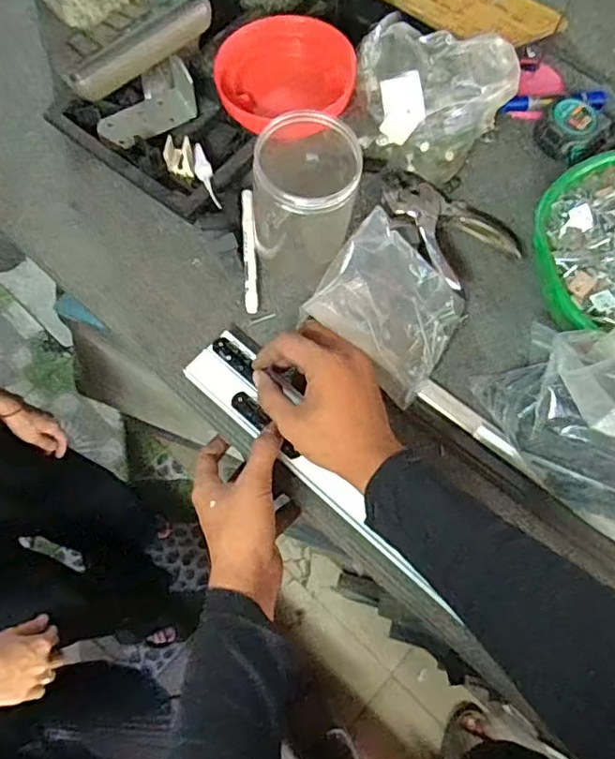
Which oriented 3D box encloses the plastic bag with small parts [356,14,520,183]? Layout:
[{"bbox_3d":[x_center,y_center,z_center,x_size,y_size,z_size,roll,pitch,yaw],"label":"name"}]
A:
[{"bbox_3d":[0.131,-0.297,0.614,0.163,0.100,0.129,13,69,4],"label":"plastic bag with small parts"}]

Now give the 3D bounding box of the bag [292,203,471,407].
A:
[{"bbox_3d":[0.080,-0.070,0.547,0.137,0.031,0.135,42,71,-22],"label":"bag"}]

